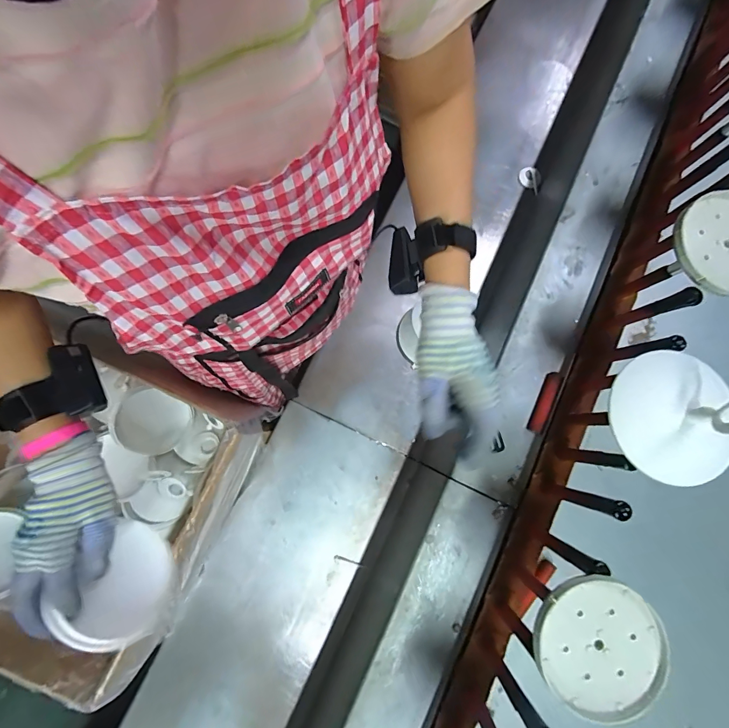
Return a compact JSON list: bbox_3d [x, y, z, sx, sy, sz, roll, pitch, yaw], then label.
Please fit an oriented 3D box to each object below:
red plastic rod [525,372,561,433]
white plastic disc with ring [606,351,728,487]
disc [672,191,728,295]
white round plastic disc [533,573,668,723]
[{"bbox_3d":[0.259,0.056,0.541,0.020,0.010,0.090,24,80,4],"label":"red plastic rod"},{"bbox_3d":[0.286,0.042,0.321,0.100,0.083,0.118,4,79,0],"label":"white plastic disc with ring"},{"bbox_3d":[0.385,-0.127,0.396,0.115,0.016,0.107,0,79,-1],"label":"disc"},{"bbox_3d":[0.205,0.246,0.326,0.111,0.007,0.107,0,79,-1],"label":"white round plastic disc"}]

